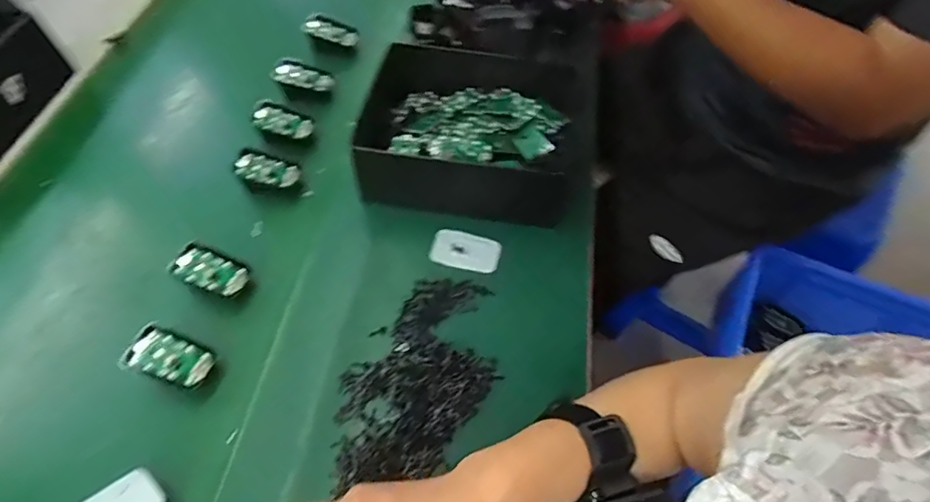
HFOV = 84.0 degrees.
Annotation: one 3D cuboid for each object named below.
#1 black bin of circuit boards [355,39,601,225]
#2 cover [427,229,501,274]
[{"bbox_3d":[0.017,-0.145,0.626,0.277,0.082,0.226,10,56,7],"label":"black bin of circuit boards"},{"bbox_3d":[0.001,0.000,0.567,0.075,0.008,0.044,11,56,8],"label":"cover"}]

